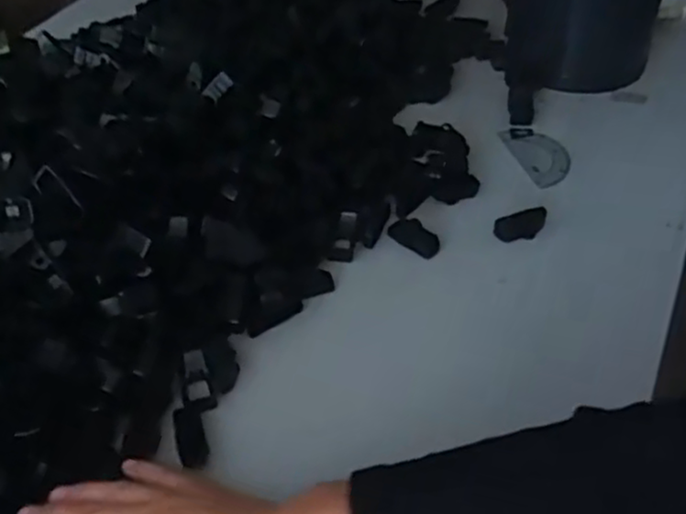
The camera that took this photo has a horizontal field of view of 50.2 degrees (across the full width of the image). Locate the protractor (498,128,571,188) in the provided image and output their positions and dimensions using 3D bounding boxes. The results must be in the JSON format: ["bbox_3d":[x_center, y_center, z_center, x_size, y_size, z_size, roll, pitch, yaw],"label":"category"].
[{"bbox_3d":[0.184,-0.097,0.683,0.046,0.004,0.085,-15,45,-6],"label":"protractor"}]

